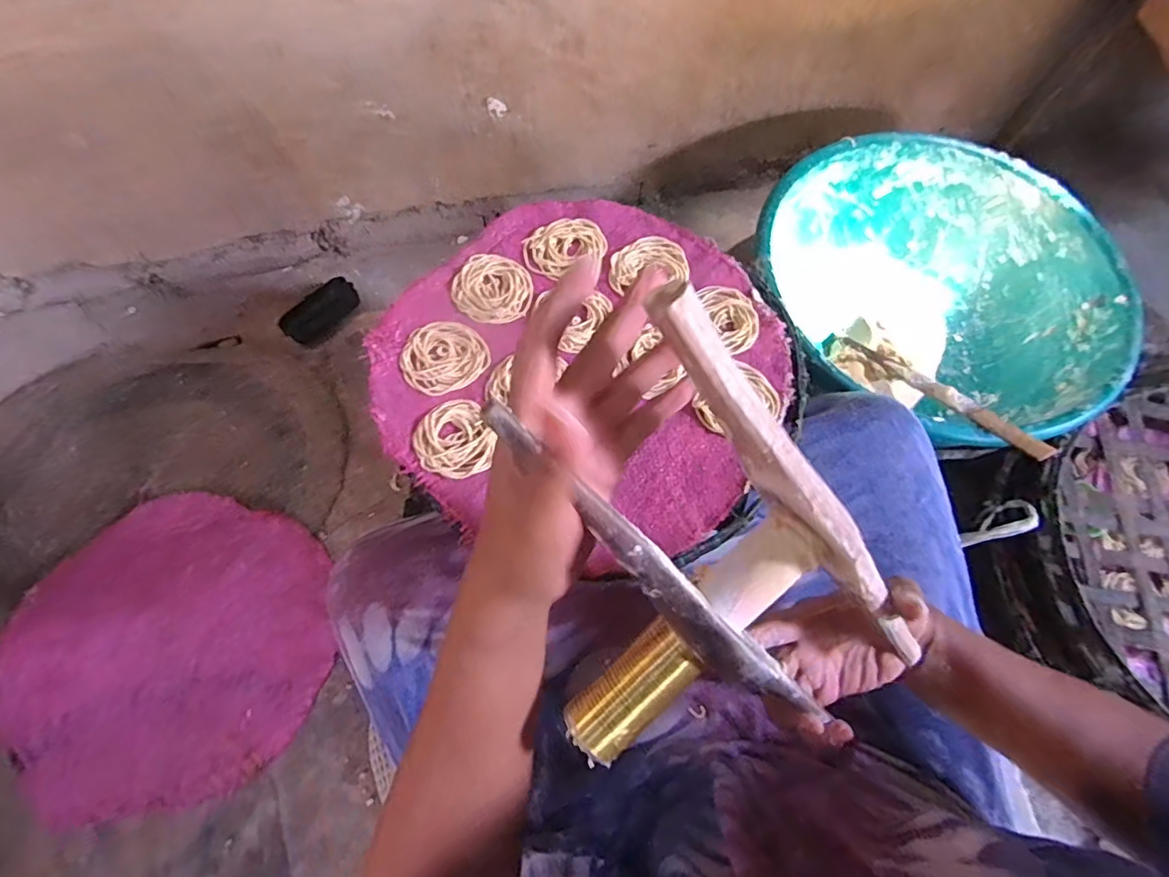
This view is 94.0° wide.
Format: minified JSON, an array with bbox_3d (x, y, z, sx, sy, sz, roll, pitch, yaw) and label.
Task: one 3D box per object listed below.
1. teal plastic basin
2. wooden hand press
[{"bbox_3d":[0.420,-0.173,0.713,0.407,0.185,0.397,1,68,-2],"label":"teal plastic basin"},{"bbox_3d":[0.040,0.053,0.238,0.163,0.043,0.207,-32,118,-6],"label":"wooden hand press"}]

